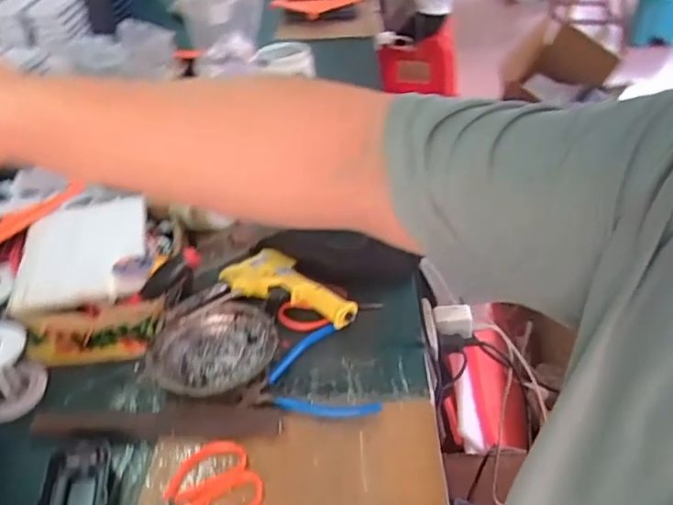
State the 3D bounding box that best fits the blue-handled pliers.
[{"bbox_3d":[-0.034,0.133,0.592,0.117,0.012,0.122,-16,39,-16],"label":"blue-handled pliers"}]

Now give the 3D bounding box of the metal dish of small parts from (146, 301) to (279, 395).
[{"bbox_3d":[-0.124,0.101,0.602,0.130,0.036,0.121,-23,41,-23],"label":"metal dish of small parts"}]

